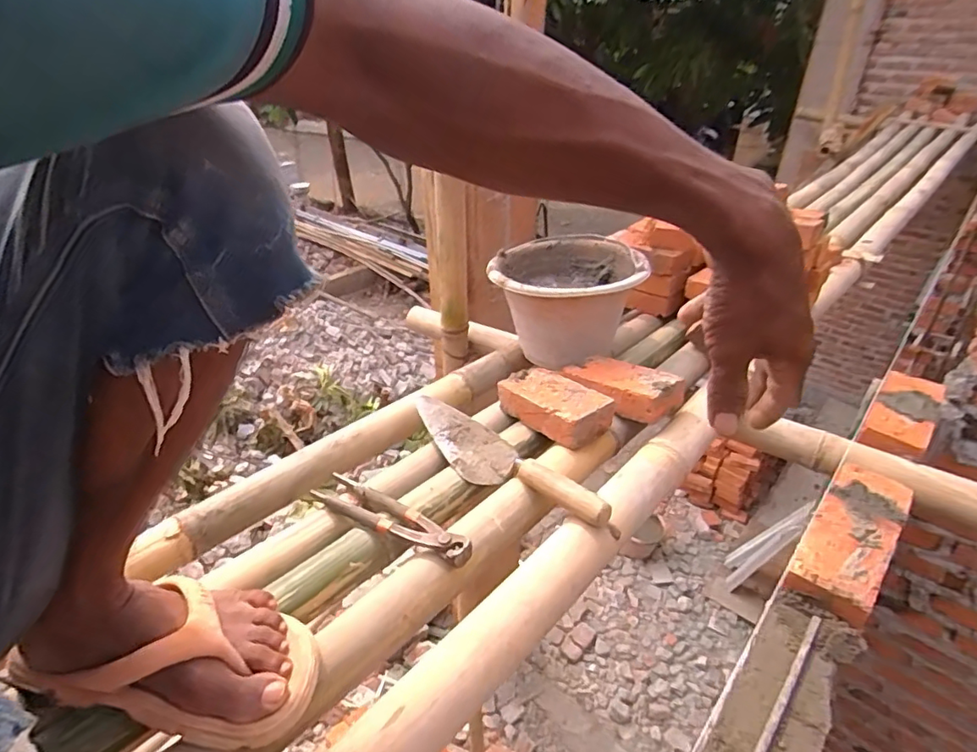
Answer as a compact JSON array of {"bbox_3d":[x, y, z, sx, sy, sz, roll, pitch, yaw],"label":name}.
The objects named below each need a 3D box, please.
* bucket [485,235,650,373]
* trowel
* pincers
[{"bbox_3d":[0.123,-0.127,0.912,0.237,0.178,0.231,5,34,-3],"label":"bucket"},{"bbox_3d":[0.014,0.101,0.673,0.084,0.054,0.317,-24,32,-37],"label":"trowel"},{"bbox_3d":[-0.111,0.157,0.596,0.220,0.017,0.045,14,33,33],"label":"pincers"}]

